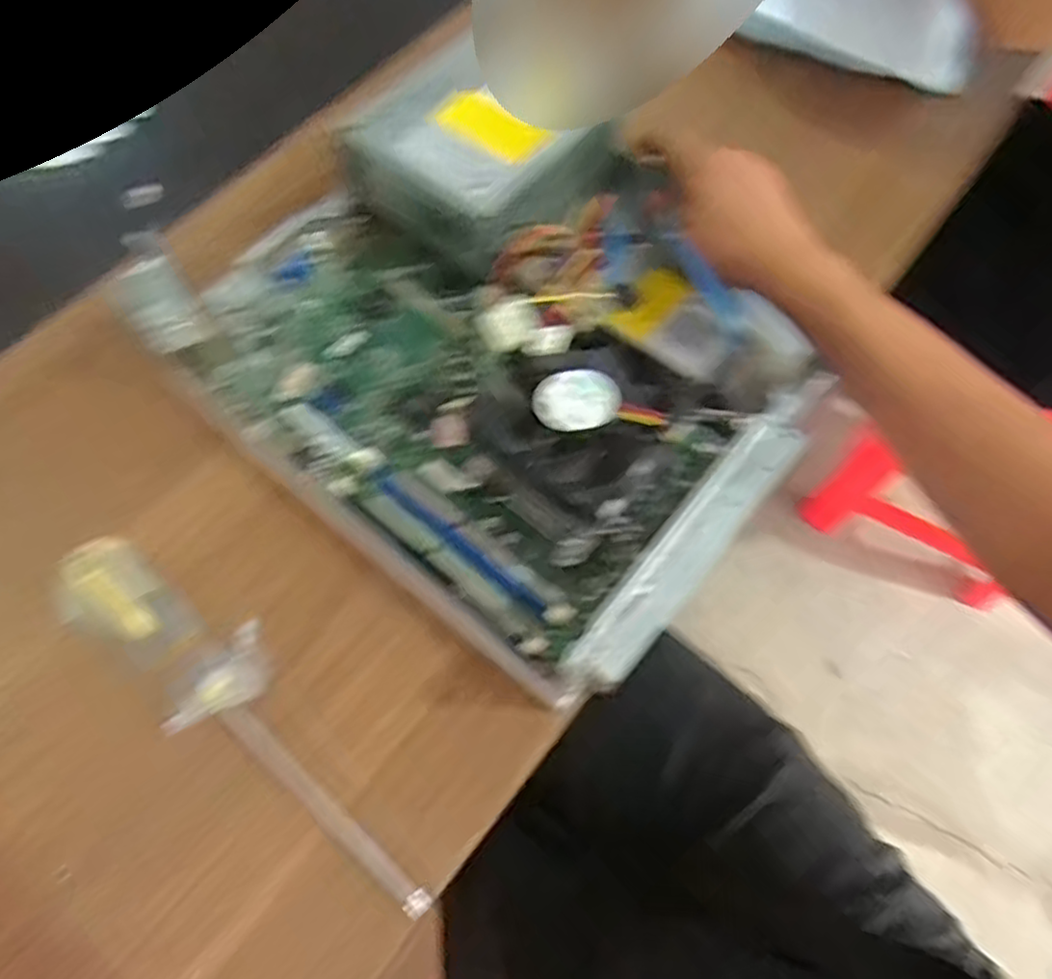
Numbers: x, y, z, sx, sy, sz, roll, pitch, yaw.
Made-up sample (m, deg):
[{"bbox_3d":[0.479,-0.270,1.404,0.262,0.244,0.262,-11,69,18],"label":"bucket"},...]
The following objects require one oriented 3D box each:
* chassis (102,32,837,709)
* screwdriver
[{"bbox_3d":[0.000,-0.100,0.444,0.333,0.102,0.304,37,69,15],"label":"chassis"},{"bbox_3d":[-0.142,0.113,0.379,0.248,0.030,0.054,40,69,16],"label":"screwdriver"}]

